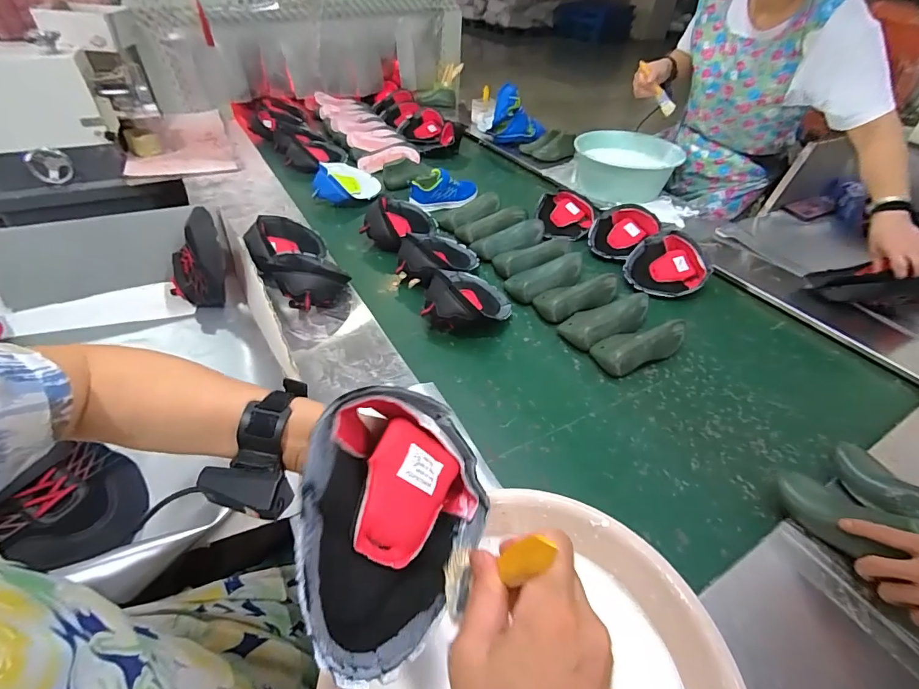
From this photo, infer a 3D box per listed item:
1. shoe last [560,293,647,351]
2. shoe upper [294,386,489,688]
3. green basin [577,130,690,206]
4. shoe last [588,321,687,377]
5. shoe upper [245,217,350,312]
[{"bbox_3d":[0.289,-0.049,0.845,0.184,0.057,0.078,-15,46,-19],"label":"shoe last"},{"bbox_3d":[-0.055,0.118,0.317,0.158,0.175,0.090,0,-2,-41],"label":"shoe upper"},{"bbox_3d":[0.514,-0.554,1.347,0.315,0.112,0.299,10,43,7],"label":"green basin"},{"bbox_3d":[0.340,-0.003,0.803,0.185,0.059,0.090,-17,47,-21],"label":"shoe last"},{"bbox_3d":[-0.331,-0.165,0.888,0.151,0.095,0.286,-21,48,-24],"label":"shoe upper"}]

